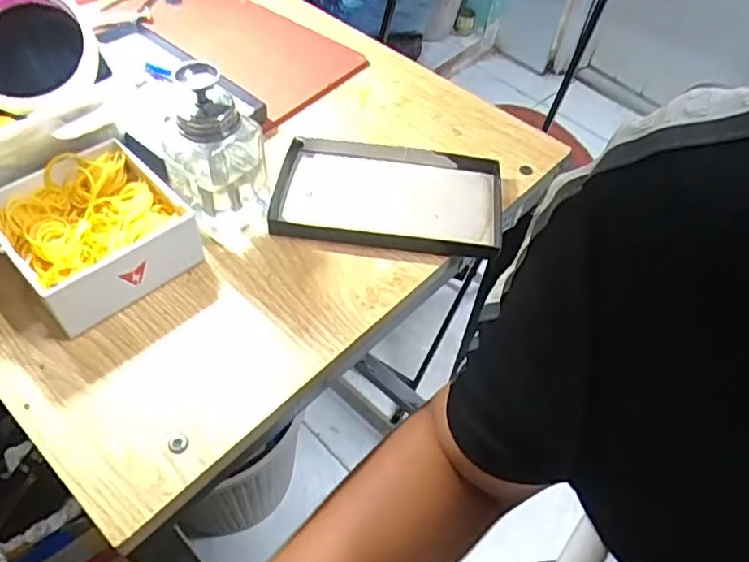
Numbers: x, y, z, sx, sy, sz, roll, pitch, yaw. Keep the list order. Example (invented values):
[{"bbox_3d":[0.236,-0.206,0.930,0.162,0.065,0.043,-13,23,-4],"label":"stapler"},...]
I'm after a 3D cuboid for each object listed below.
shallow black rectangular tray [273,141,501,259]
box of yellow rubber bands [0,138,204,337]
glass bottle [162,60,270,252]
[{"bbox_3d":[0.011,-0.067,0.453,0.174,0.027,0.100,7,52,1],"label":"shallow black rectangular tray"},{"bbox_3d":[-0.184,-0.033,0.389,0.102,0.051,0.108,39,59,23],"label":"box of yellow rubber bands"},{"bbox_3d":[-0.104,-0.085,0.388,0.049,0.119,0.050,14,53,6],"label":"glass bottle"}]

